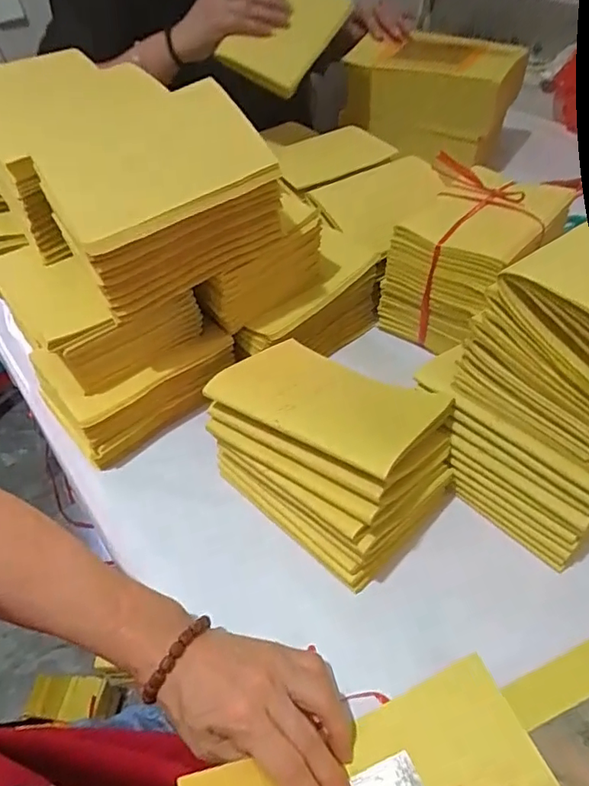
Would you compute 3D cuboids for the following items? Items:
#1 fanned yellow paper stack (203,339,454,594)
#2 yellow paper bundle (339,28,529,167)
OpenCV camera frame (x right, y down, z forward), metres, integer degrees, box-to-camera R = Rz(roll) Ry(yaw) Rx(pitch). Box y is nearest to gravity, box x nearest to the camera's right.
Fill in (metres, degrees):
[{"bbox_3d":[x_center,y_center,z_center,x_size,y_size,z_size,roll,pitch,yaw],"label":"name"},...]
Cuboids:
[{"bbox_3d":[0.032,0.038,0.428,0.133,0.109,0.168,-37,55,-27],"label":"fanned yellow paper stack"},{"bbox_3d":[0.210,-0.464,0.830,0.248,0.123,0.159,14,50,17],"label":"yellow paper bundle"}]

